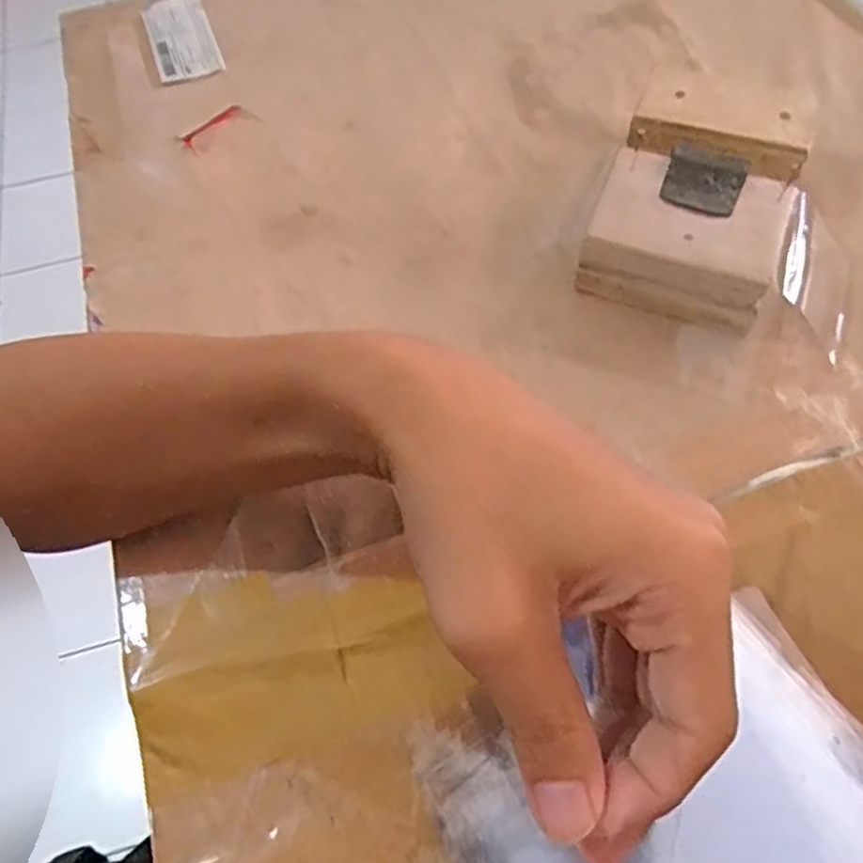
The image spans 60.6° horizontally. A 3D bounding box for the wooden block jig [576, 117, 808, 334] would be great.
[{"bbox_3d":[0.115,-0.092,0.337,0.084,0.041,0.098,20,62,15],"label":"wooden block jig"}]

